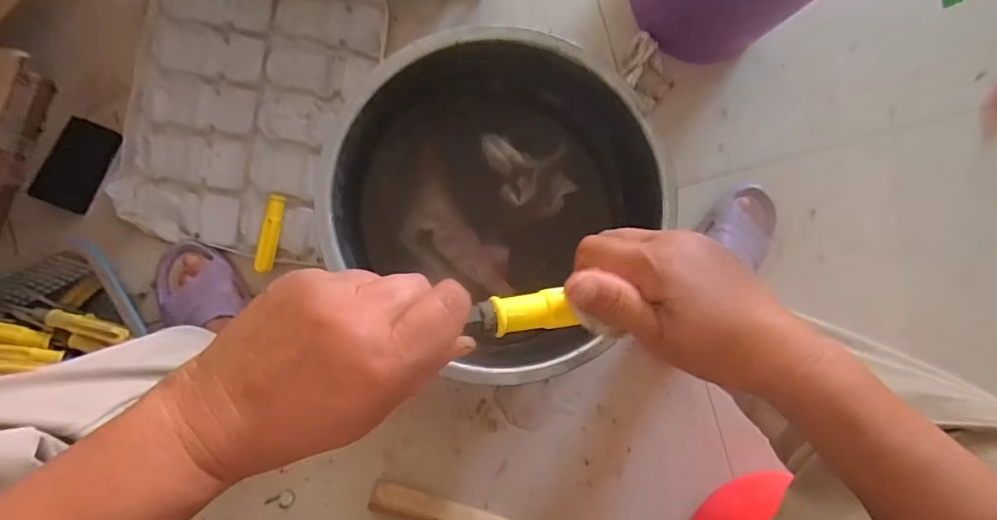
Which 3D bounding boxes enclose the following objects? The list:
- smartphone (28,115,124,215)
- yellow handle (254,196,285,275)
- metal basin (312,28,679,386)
[{"bbox_3d":[-0.524,-0.118,0.635,0.069,0.011,0.110,25,84,-5],"label":"smartphone"},{"bbox_3d":[-0.283,-0.031,0.636,0.020,0.023,0.096,12,85,-6],"label":"yellow handle"},{"bbox_3d":[-0.001,-0.082,0.618,0.347,0.143,0.332,0,86,-6],"label":"metal basin"}]

